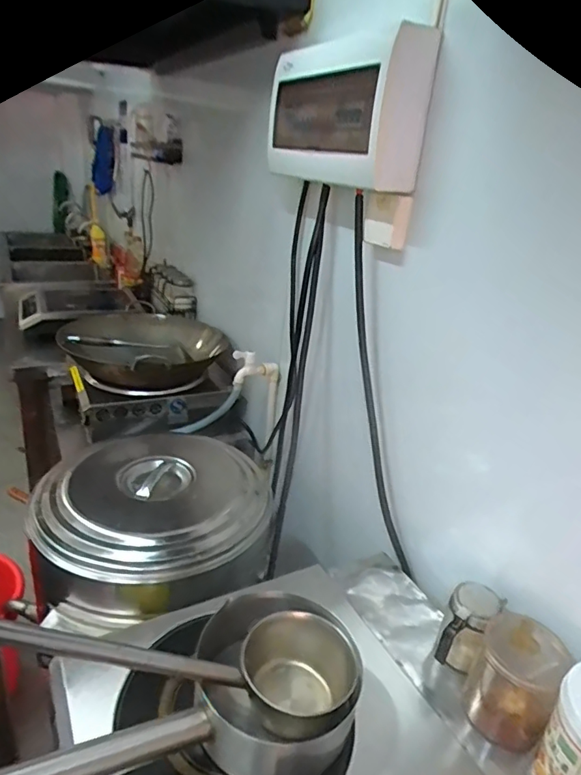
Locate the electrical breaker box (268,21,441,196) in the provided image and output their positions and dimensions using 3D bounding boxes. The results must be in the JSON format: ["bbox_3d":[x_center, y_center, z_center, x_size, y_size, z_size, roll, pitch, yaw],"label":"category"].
[{"bbox_3d":[0.082,-0.430,0.794,0.113,0.201,0.293,-9,29,-30],"label":"electrical breaker box"}]

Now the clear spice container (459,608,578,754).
[{"bbox_3d":[0.297,0.395,0.673,0.102,0.143,0.100,27,32,37],"label":"clear spice container"}]

